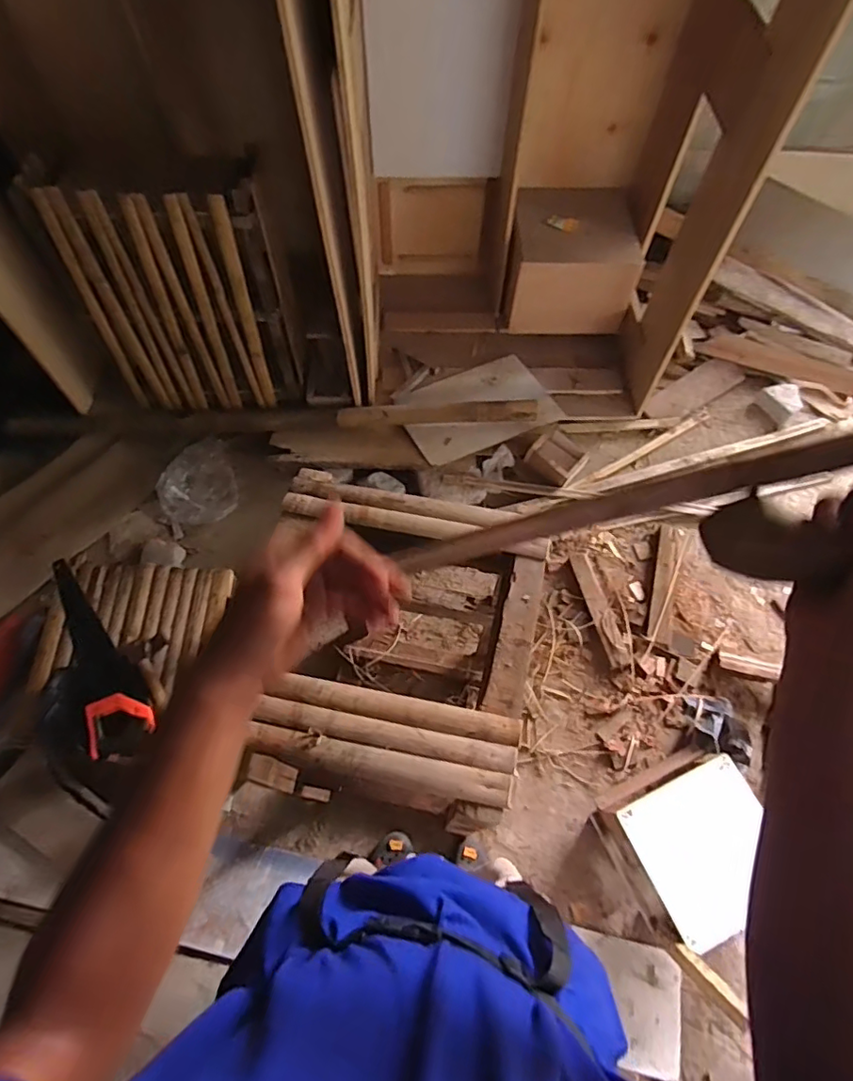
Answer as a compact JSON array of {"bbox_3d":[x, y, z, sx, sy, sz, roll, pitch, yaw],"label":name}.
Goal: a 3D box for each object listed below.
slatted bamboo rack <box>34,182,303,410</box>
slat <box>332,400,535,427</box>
[{"bbox_3d":[-0.666,-0.622,1.502,0.567,0.670,0.064,-1,56,-4],"label":"slatted bamboo rack"},{"bbox_3d":[0.034,-0.399,1.718,0.623,0.035,0.069,-3,68,0],"label":"slat"}]

